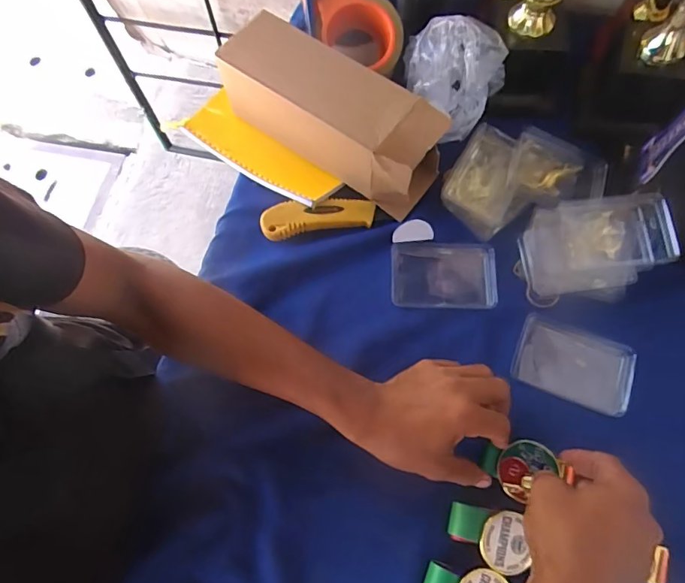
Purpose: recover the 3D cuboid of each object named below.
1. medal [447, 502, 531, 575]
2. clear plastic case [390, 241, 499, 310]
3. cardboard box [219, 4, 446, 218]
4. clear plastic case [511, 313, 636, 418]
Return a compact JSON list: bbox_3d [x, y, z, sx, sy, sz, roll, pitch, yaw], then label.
[{"bbox_3d":[0.122,0.208,0.386,0.064,0.011,0.046,8,69,4],"label":"medal"},{"bbox_3d":[0.104,-0.019,0.477,0.106,0.021,0.070,2,69,2],"label":"clear plastic case"},{"bbox_3d":[-0.009,-0.185,0.491,0.236,0.108,0.080,35,73,13],"label":"cardboard box"},{"bbox_3d":[0.225,0.070,0.445,0.108,0.010,0.070,21,71,9],"label":"clear plastic case"}]

